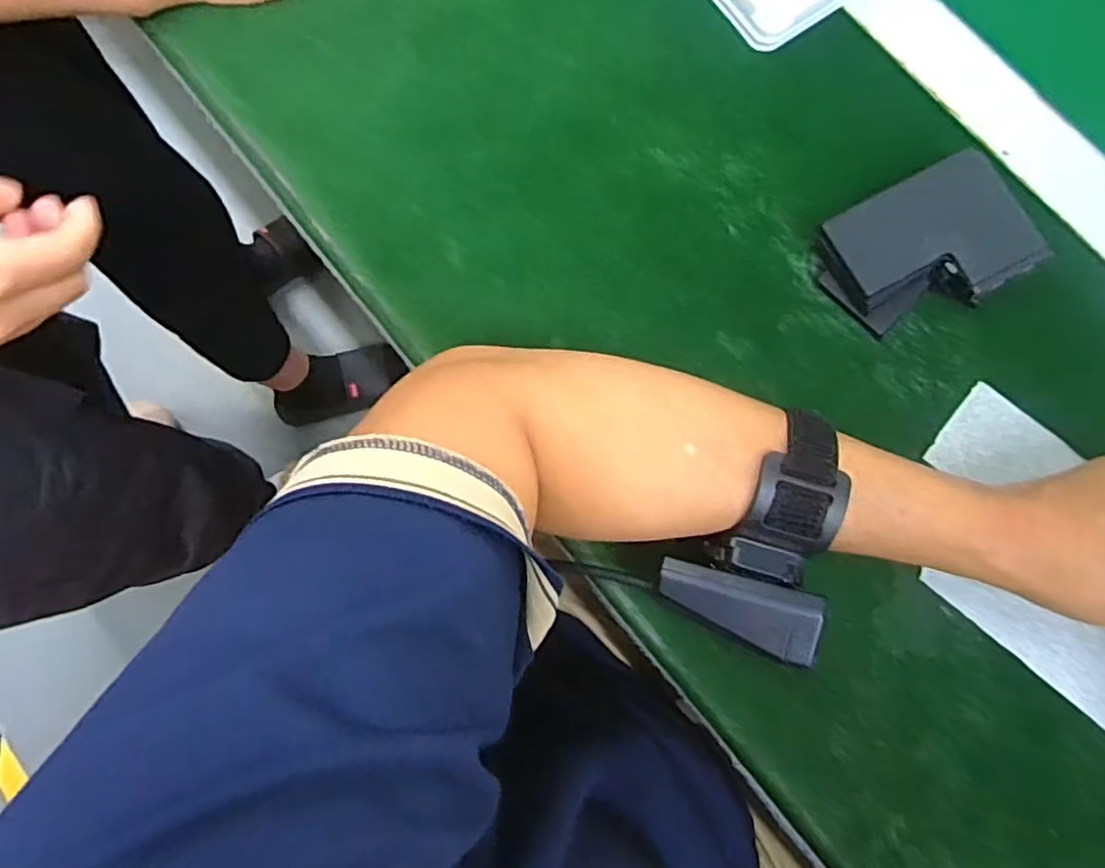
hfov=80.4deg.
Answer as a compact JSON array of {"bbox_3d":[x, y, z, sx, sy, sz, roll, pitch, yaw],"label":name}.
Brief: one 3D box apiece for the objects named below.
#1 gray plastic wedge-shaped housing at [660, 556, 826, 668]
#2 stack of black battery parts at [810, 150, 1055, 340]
[{"bbox_3d":[0.078,0.072,0.273,0.066,0.013,0.027,18,82,3],"label":"gray plastic wedge-shaped housing"},{"bbox_3d":[0.184,-0.092,0.321,0.093,0.029,0.062,-27,82,-4],"label":"stack of black battery parts"}]

